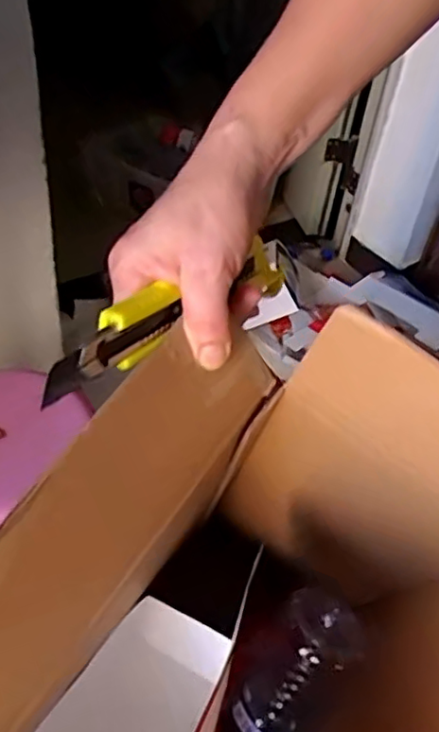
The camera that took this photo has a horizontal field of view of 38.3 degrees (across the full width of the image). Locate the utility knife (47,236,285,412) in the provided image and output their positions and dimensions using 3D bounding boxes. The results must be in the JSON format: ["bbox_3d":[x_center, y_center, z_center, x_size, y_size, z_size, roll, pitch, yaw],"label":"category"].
[{"bbox_3d":[-0.021,-0.030,0.322,0.016,0.030,0.174,32,41,25],"label":"utility knife"}]

